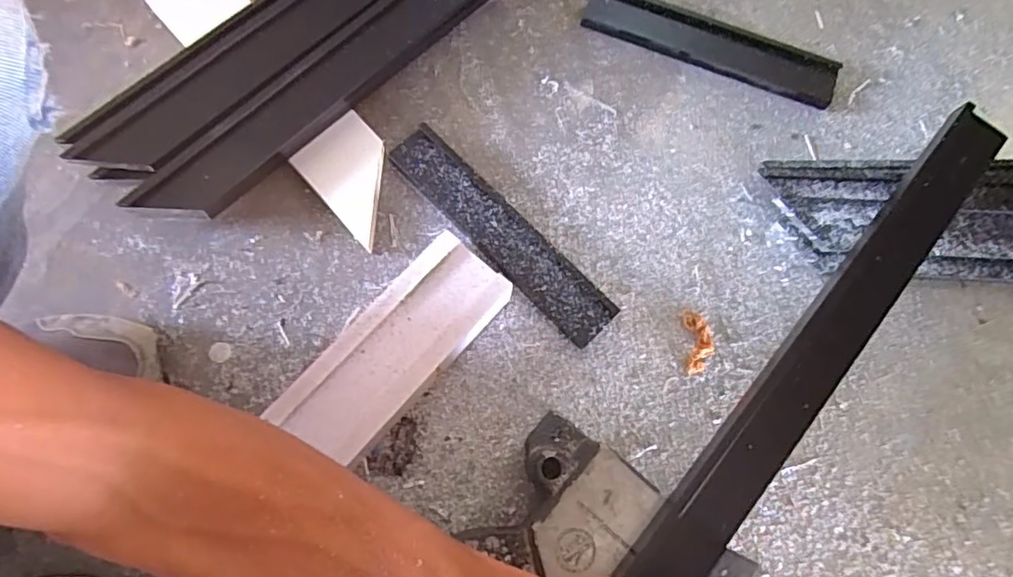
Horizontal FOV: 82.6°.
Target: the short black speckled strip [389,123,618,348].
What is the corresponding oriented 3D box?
[{"bbox_3d":[-0.005,-0.049,0.519,0.246,0.024,0.048,44,78,9],"label":"short black speckled strip"}]

